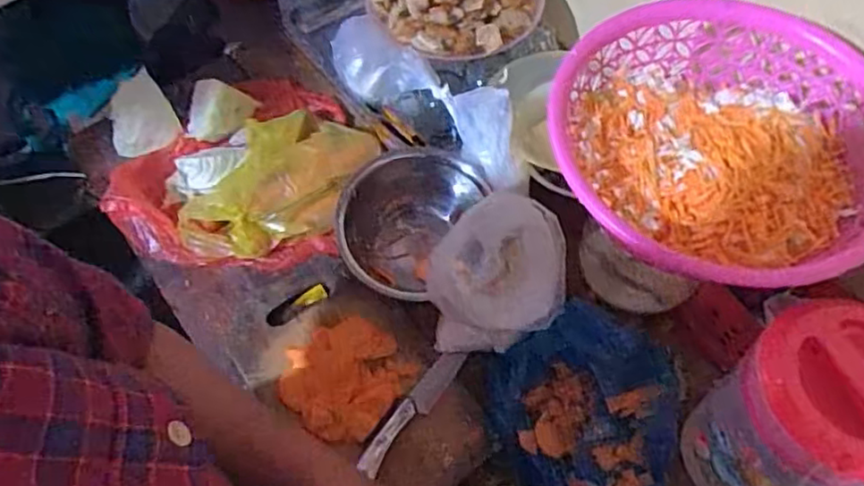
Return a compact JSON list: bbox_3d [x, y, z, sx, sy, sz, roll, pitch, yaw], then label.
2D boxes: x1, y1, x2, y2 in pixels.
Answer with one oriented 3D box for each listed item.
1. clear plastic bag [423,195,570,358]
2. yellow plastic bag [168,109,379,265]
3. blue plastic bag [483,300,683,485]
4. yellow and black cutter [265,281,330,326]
[{"bbox_3d":[0.065,0.034,0.640,0.121,0.150,0.112,6,61,6],"label":"clear plastic bag"},{"bbox_3d":[-0.198,-0.091,0.787,0.254,0.033,0.189,-26,63,-12],"label":"yellow plastic bag"},{"bbox_3d":[0.149,0.158,0.614,0.190,0.066,0.163,29,65,17],"label":"blue plastic bag"},{"bbox_3d":[-0.151,0.070,0.717,0.075,0.006,0.025,-31,64,-15],"label":"yellow and black cutter"}]

